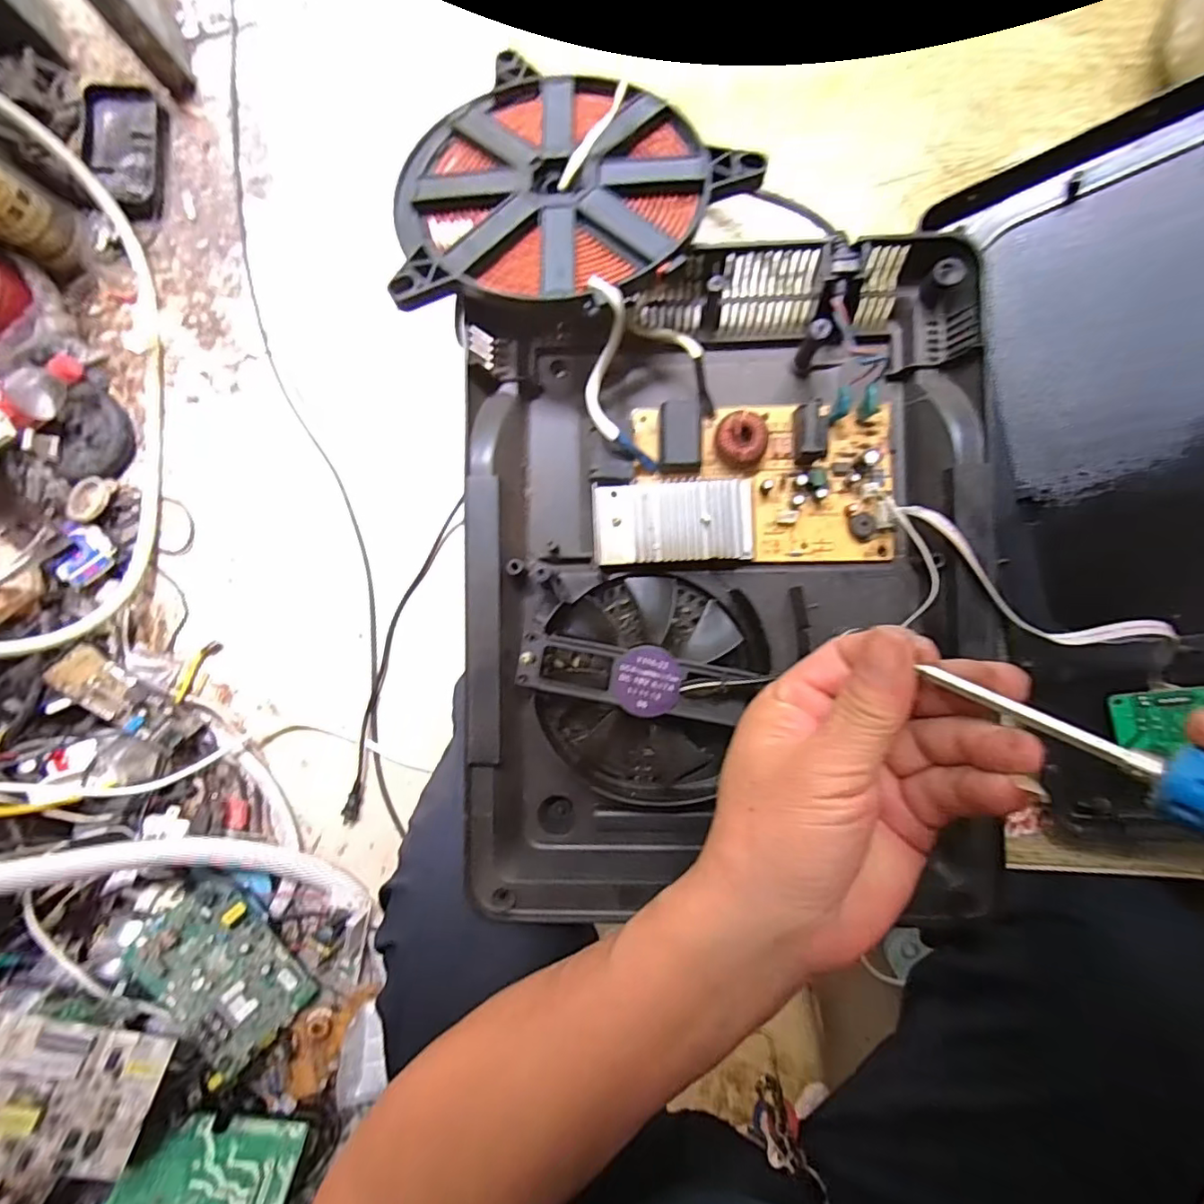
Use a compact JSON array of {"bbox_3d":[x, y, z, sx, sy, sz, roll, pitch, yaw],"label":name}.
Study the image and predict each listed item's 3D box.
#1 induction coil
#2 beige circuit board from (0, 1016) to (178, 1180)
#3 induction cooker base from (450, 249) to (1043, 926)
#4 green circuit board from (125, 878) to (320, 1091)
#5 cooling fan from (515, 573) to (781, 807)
[{"bbox_3d":[-0.031,-0.215,0.305,0.163,0.014,0.175,-1,73,4],"label":"induction coil"},{"bbox_3d":[-0.589,0.531,0.612,0.193,0.019,0.147,19,83,-15],"label":"beige circuit board"},{"bbox_3d":[0.065,-0.013,0.321,0.275,0.052,0.354,-1,90,1],"label":"induction cooker base"},{"bbox_3d":[-0.488,0.475,0.735,0.212,0.130,0.032,53,134,-3],"label":"green circuit board"},{"bbox_3d":[0.020,0.045,0.321,0.121,0.038,0.123,24,91,1],"label":"cooling fan"}]

